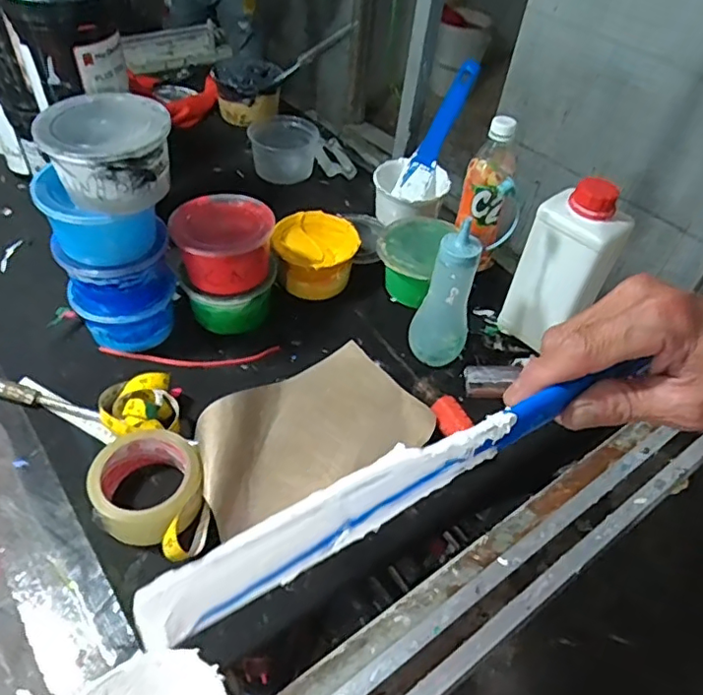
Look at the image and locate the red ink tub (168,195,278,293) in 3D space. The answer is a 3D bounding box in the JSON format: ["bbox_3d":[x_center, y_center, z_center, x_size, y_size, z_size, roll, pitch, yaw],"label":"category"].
[{"bbox_3d":[-0.149,-0.123,0.682,0.111,0.068,0.115,3,47,-3],"label":"red ink tub"}]

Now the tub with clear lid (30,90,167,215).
[{"bbox_3d":[-0.227,-0.185,0.548,0.108,0.073,0.105,-4,47,-10],"label":"tub with clear lid"}]

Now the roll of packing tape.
[{"bbox_3d":[-0.190,0.129,0.547,0.100,0.046,0.098,2,48,-3],"label":"roll of packing tape"}]

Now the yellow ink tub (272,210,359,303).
[{"bbox_3d":[-0.050,-0.123,0.785,0.111,0.066,0.117,2,48,-3],"label":"yellow ink tub"}]

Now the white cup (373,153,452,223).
[{"bbox_3d":[0.090,-0.236,0.901,0.110,0.067,0.112,2,48,-3],"label":"white cup"}]

